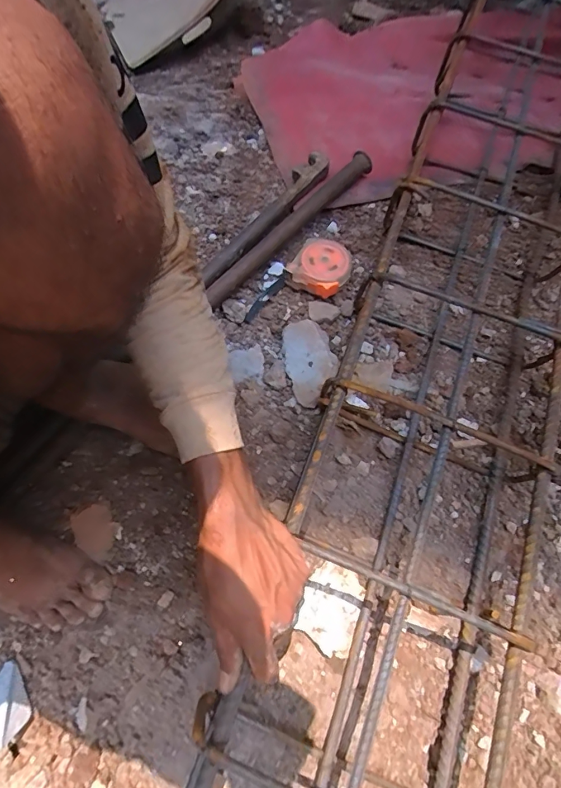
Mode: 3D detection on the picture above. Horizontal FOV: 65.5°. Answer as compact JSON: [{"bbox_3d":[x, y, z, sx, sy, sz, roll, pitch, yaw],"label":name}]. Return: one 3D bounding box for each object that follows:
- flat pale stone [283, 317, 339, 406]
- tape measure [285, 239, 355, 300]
[{"bbox_3d":[0.038,-0.046,0.567,0.065,0.020,0.120,-18,65,-5],"label":"flat pale stone"},{"bbox_3d":[0.060,-0.181,0.621,0.078,0.040,0.082,30,71,16],"label":"tape measure"}]

